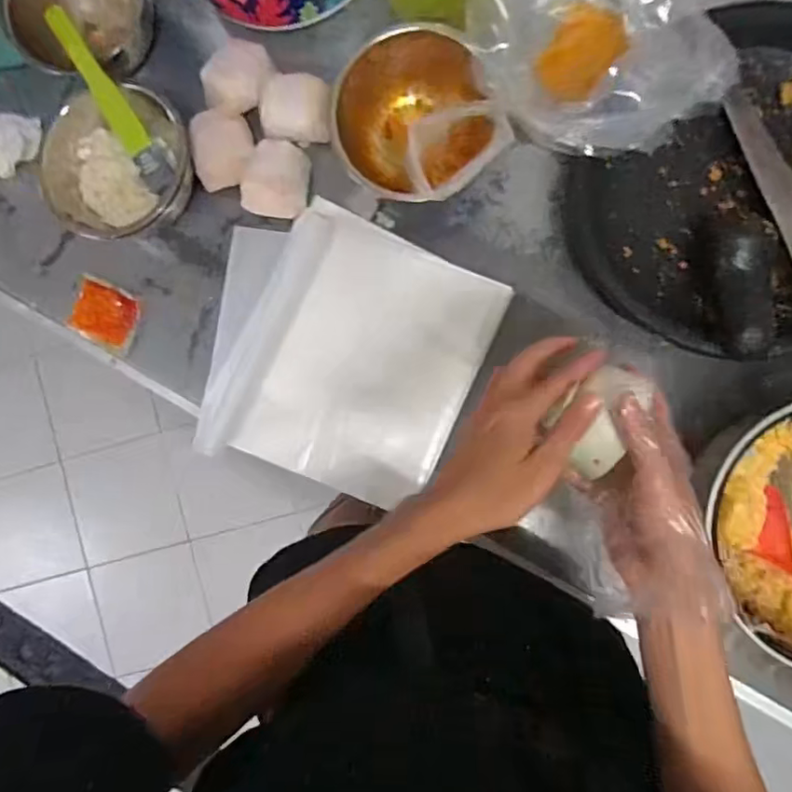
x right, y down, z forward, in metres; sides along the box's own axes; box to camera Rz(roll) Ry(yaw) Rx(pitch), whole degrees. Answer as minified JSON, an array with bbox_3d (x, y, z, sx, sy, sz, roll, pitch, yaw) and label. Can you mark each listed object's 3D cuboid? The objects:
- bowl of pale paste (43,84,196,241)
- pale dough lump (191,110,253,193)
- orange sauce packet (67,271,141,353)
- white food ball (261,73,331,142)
[{"bbox_3d":[-0.306,-0.264,0.648,0.147,0.068,0.164,7,90,7],"label":"bowl of pale paste"},{"bbox_3d":[-0.195,-0.277,0.640,0.061,0.039,0.074,0,89,7],"label":"pale dough lump"},{"bbox_3d":[-0.348,-0.097,0.684,0.078,0.018,0.071,24,92,6],"label":"orange sauce packet"},{"bbox_3d":[-0.110,-0.313,0.620,0.079,0.040,0.057,5,90,7],"label":"white food ball"}]

